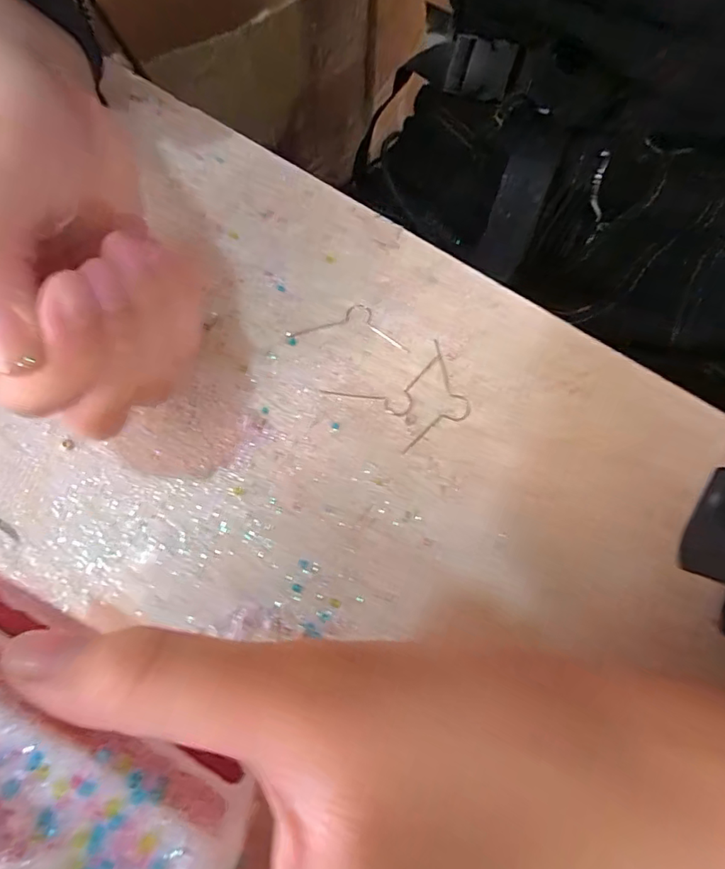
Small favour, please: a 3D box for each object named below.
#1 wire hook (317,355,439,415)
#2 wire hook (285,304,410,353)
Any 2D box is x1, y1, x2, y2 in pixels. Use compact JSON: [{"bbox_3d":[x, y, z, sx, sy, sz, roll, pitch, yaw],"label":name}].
[{"bbox_3d":[0.009,-0.015,0.175,0.044,0.004,0.018,-17,68,-4],"label":"wire hook"},{"bbox_3d":[-0.005,-0.042,0.187,0.046,0.004,0.018,7,68,6],"label":"wire hook"}]

